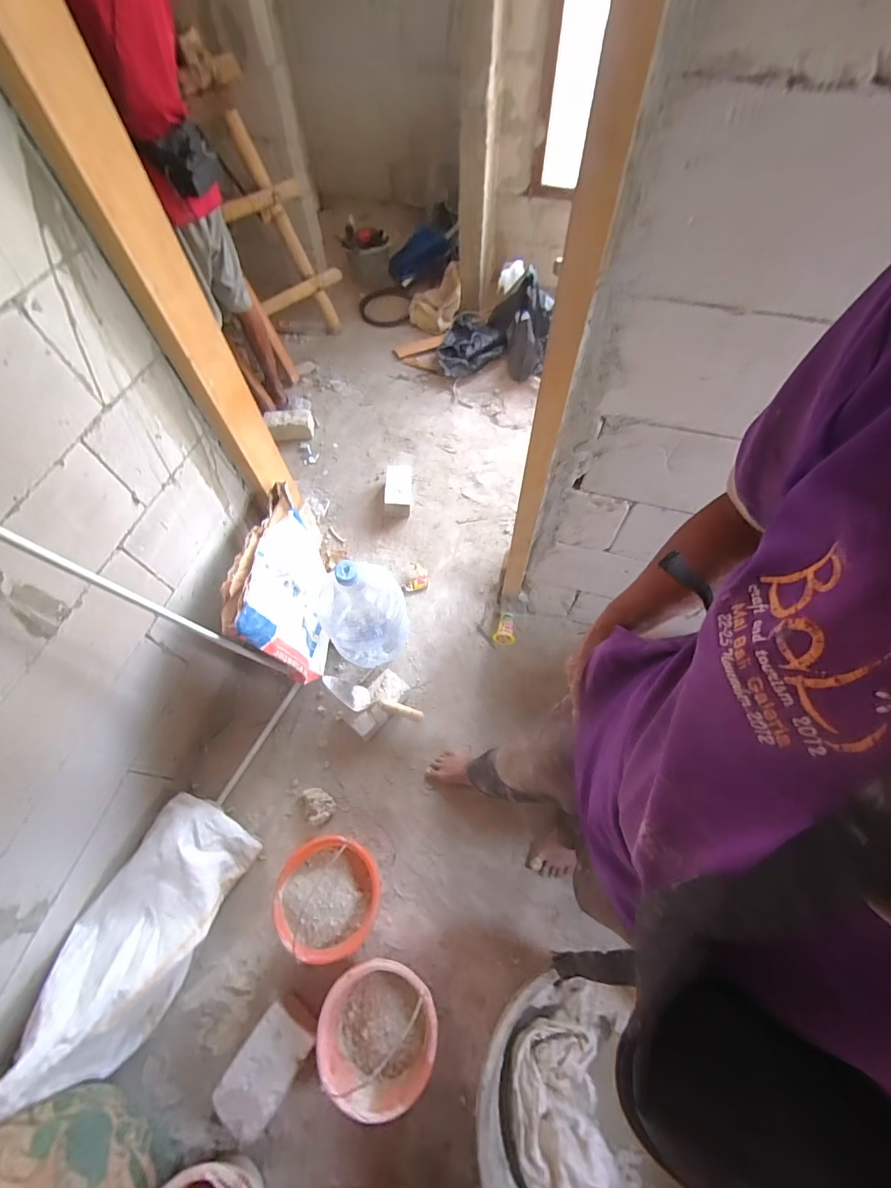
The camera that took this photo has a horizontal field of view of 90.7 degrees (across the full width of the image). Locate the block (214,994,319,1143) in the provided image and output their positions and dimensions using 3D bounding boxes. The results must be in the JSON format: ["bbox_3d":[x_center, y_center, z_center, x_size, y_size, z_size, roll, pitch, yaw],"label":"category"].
[{"bbox_3d":[-0.366,0.974,0.907,0.123,0.067,0.194,29,67,16],"label":"block"}]

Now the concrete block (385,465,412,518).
[{"bbox_3d":[-0.182,-0.414,1.713,0.113,0.079,0.192,-2,62,1],"label":"concrete block"}]

